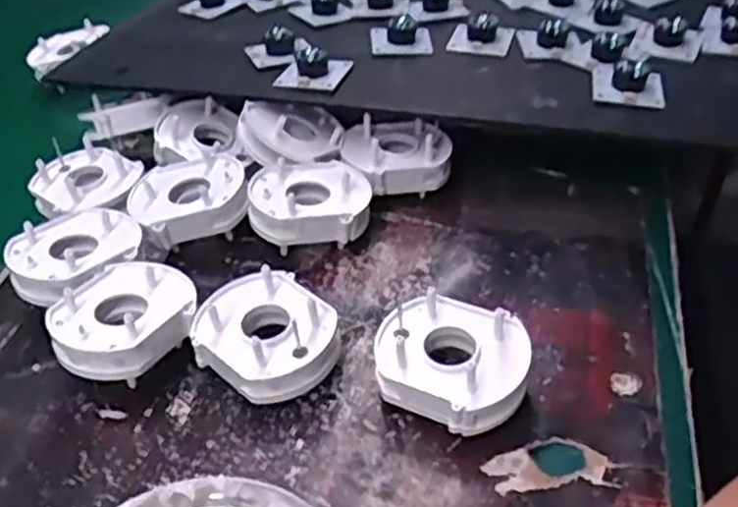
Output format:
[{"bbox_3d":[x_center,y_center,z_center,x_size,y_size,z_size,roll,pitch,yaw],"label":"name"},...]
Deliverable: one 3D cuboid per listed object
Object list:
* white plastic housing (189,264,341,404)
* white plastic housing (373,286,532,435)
[{"bbox_3d":[-0.049,0.042,0.381,0.065,0.037,0.064,21,46,28],"label":"white plastic housing"},{"bbox_3d":[0.040,0.052,0.360,0.070,0.035,0.060,19,45,25],"label":"white plastic housing"}]

